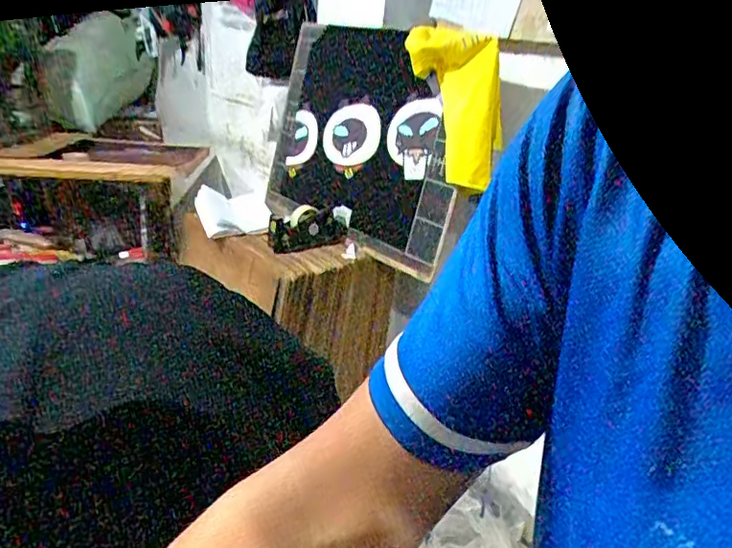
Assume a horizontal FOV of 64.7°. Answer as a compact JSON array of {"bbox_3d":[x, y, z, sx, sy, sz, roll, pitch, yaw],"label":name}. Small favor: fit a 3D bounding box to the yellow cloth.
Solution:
[{"bbox_3d":[0.225,-0.391,1.325,0.178,0.358,0.091,-12,17,15],"label":"yellow cloth"}]

